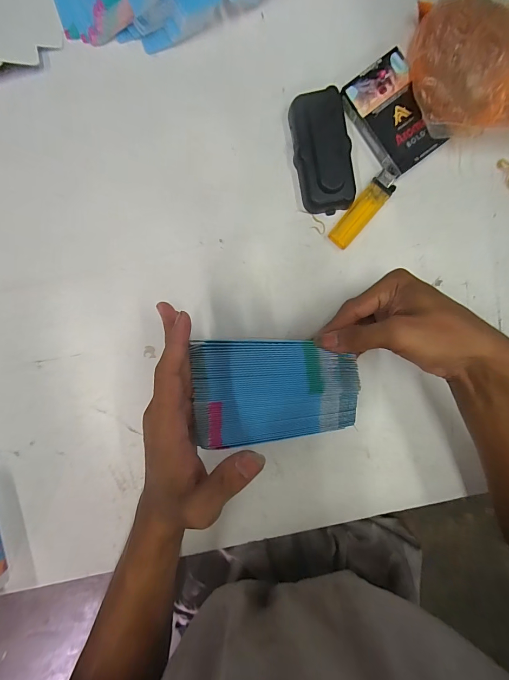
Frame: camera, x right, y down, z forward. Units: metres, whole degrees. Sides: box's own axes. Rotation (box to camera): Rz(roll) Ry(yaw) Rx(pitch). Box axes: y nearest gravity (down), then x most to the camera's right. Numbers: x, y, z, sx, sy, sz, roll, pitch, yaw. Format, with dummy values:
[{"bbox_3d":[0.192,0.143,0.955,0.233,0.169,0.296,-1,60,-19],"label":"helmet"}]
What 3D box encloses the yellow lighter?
[{"bbox_3d":[0.108,-0.129,0.310,0.025,0.010,0.081,41,94,-3],"label":"yellow lighter"}]

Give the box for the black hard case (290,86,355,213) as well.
[{"bbox_3d":[0.066,-0.179,0.300,0.051,0.023,0.104,-9,95,1],"label":"black hard case"}]

